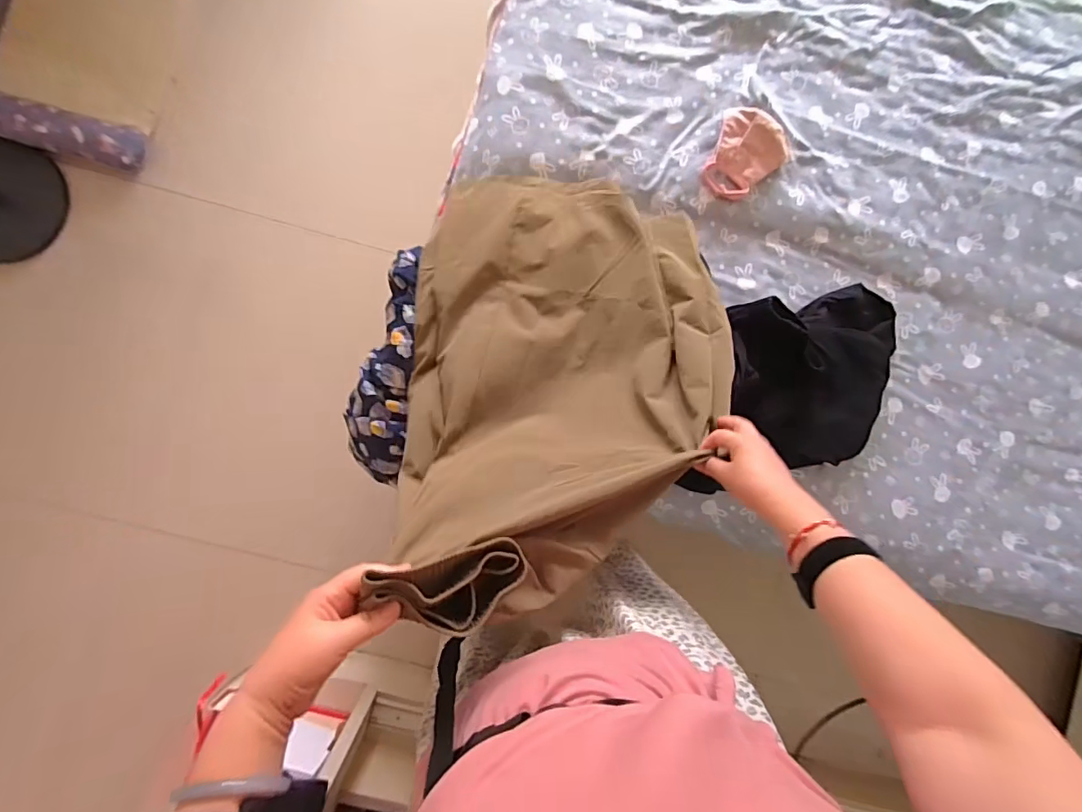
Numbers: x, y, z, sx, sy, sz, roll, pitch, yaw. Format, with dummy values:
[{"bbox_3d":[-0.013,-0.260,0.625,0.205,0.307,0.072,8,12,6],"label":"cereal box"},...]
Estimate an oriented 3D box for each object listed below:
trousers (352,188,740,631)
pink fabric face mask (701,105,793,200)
[{"bbox_3d":[0.040,-0.072,0.665,0.425,0.242,0.538,6,87,-5],"label":"trousers"},{"bbox_3d":[0.318,-0.406,0.810,0.147,0.033,0.115,-37,92,-6],"label":"pink fabric face mask"}]

